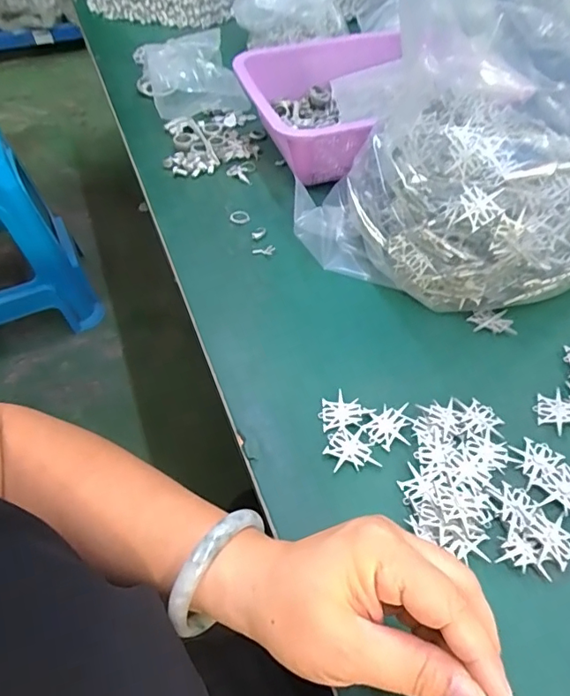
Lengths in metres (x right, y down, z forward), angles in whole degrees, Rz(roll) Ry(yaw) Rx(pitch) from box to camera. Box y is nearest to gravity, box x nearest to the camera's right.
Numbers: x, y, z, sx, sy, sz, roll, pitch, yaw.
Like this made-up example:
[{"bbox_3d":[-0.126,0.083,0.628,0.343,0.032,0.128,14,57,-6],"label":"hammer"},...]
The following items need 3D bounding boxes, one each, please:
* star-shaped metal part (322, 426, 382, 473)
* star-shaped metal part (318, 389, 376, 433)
[{"bbox_3d":[0.045,0.073,0.354,0.033,0.004,0.030,-15,52,-8],"label":"star-shaped metal part"},{"bbox_3d":[0.045,0.047,0.375,0.039,0.004,0.028,-14,52,-7],"label":"star-shaped metal part"}]

